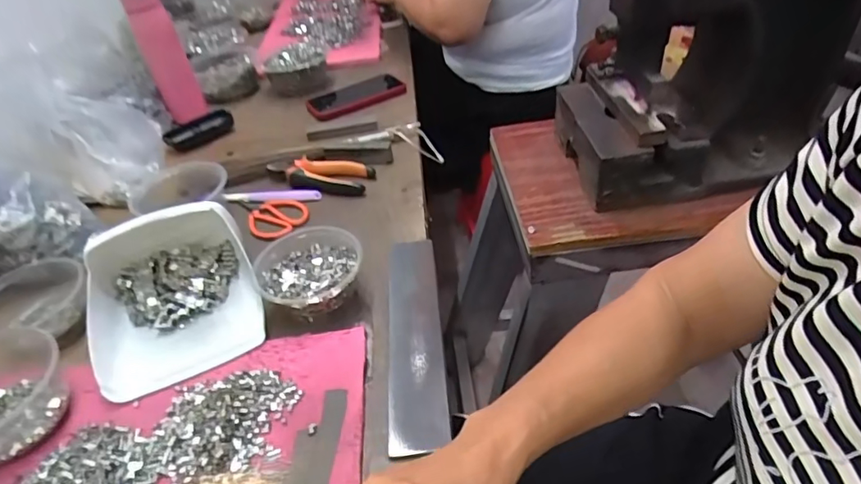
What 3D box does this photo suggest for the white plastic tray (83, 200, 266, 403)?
[{"bbox_3d":[-0.257,0.040,0.504,0.152,0.077,0.172,-22,43,-18],"label":"white plastic tray"}]

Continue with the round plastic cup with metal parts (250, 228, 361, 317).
[{"bbox_3d":[-0.121,0.033,0.522,0.104,0.048,0.099,-3,40,3],"label":"round plastic cup with metal parts"}]

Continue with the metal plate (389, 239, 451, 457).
[{"bbox_3d":[-0.015,0.078,0.487,0.048,0.008,0.244,-5,40,0],"label":"metal plate"}]

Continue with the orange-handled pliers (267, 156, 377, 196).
[{"bbox_3d":[-0.154,-0.092,0.701,0.149,0.017,0.063,9,42,17],"label":"orange-handled pliers"}]

